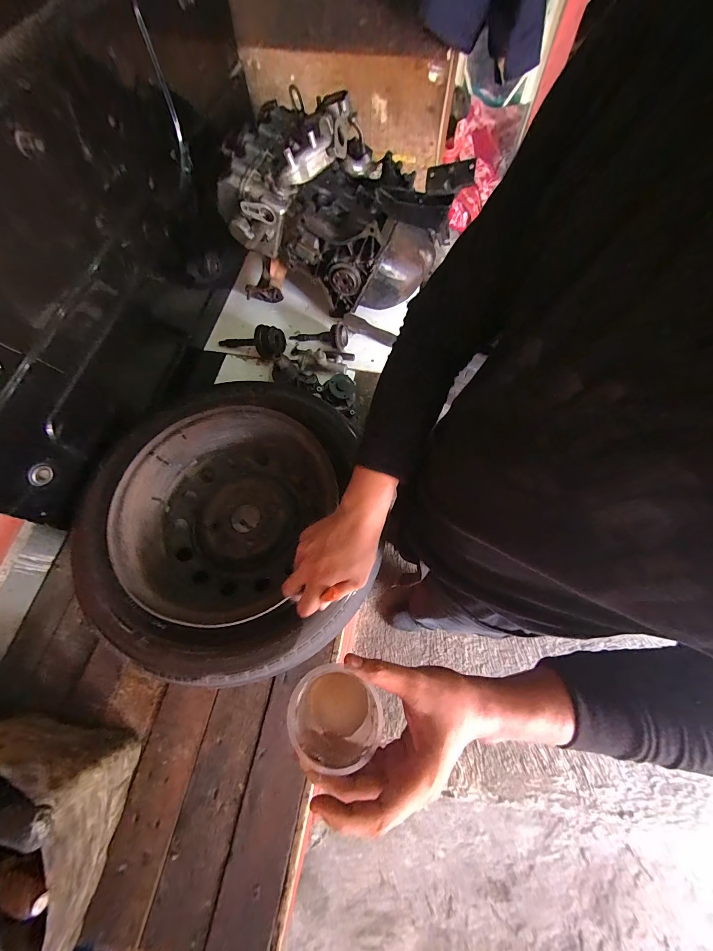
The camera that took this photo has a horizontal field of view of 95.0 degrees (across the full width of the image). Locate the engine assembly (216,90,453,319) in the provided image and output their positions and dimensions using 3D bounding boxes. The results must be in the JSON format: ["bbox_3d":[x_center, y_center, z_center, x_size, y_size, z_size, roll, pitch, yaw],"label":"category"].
[{"bbox_3d":[-0.047,-0.646,0.818,0.493,0.305,0.315,1,66,4],"label":"engine assembly"}]

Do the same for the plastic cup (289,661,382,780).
[{"bbox_3d":[-0.016,0.197,0.278,0.070,0.079,0.067,-1,66,3],"label":"plastic cup"}]

